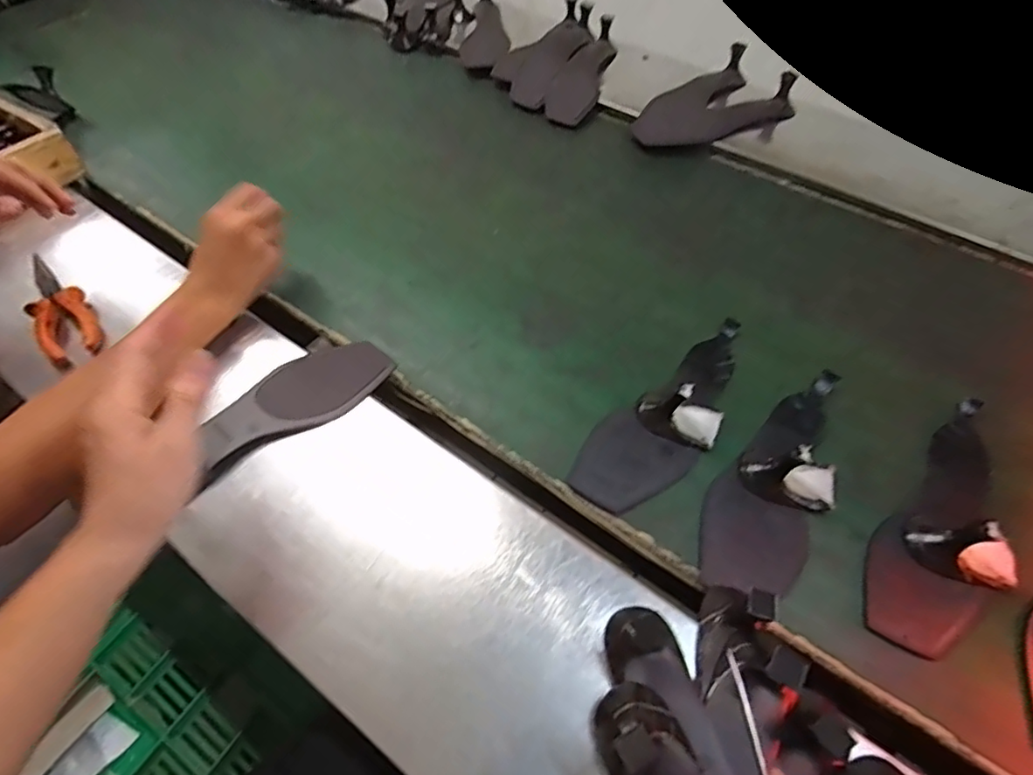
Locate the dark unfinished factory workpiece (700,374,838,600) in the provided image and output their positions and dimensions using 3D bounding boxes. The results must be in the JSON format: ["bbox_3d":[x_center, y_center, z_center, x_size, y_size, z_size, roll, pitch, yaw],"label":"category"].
[{"bbox_3d":[0.239,0.062,0.477,0.092,0.045,0.255,30,61,20],"label":"dark unfinished factory workpiece"}]

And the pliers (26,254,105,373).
[{"bbox_3d":[-0.471,-0.083,0.565,0.051,0.030,0.148,-27,73,-17],"label":"pliers"}]

